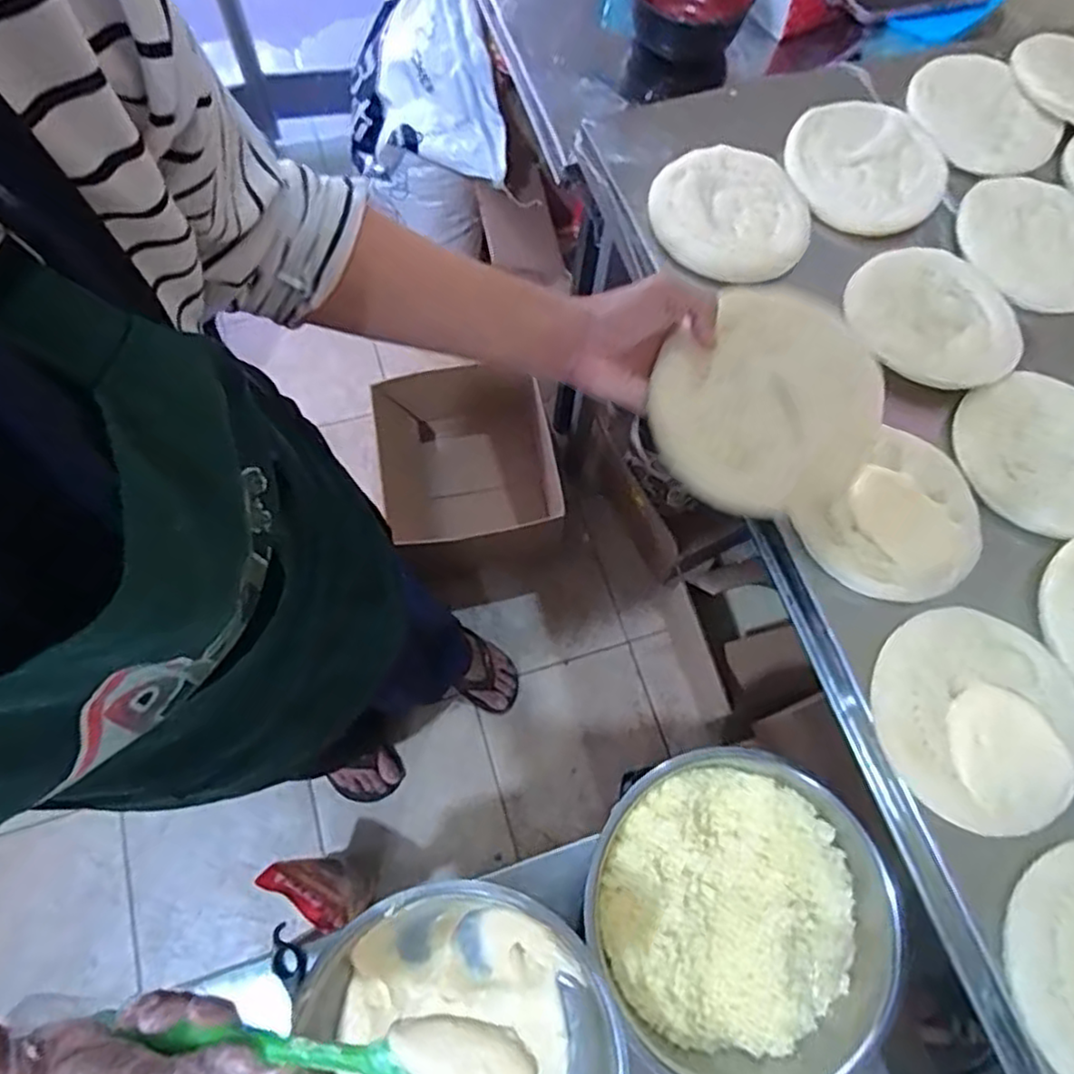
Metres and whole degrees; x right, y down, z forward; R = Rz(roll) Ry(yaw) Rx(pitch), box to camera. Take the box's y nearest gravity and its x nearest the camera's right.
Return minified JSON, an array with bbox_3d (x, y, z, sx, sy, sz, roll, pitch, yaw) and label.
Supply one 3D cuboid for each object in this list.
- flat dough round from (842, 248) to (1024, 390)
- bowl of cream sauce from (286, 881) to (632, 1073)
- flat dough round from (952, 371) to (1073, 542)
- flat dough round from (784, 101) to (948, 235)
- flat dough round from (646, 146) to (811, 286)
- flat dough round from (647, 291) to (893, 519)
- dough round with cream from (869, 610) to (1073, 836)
[{"bbox_3d":[0.345,-0.191,0.604,0.144,0.012,0.144,1,69,-2],"label":"flat dough round"},{"bbox_3d":[-0.062,0.425,0.561,0.246,0.081,0.257,1,69,-2],"label":"bowl of cream sauce"},{"bbox_3d":[0.418,-0.069,0.568,0.142,0.016,0.136,1,71,-3],"label":"flat dough round"},{"bbox_3d":[0.311,-0.355,0.662,0.136,0.019,0.145,1,69,-2],"label":"flat dough round"},{"bbox_3d":[0.181,-0.294,0.635,0.138,0.023,0.143,1,69,-2],"label":"flat dough round"},{"bbox_3d":[0.147,-0.084,0.455,0.139,0.018,0.134,0,92,9],"label":"flat dough round"},{"bbox_3d":[0.307,0.121,0.477,0.145,0.023,0.141,1,69,-2],"label":"dough round with cream"}]

